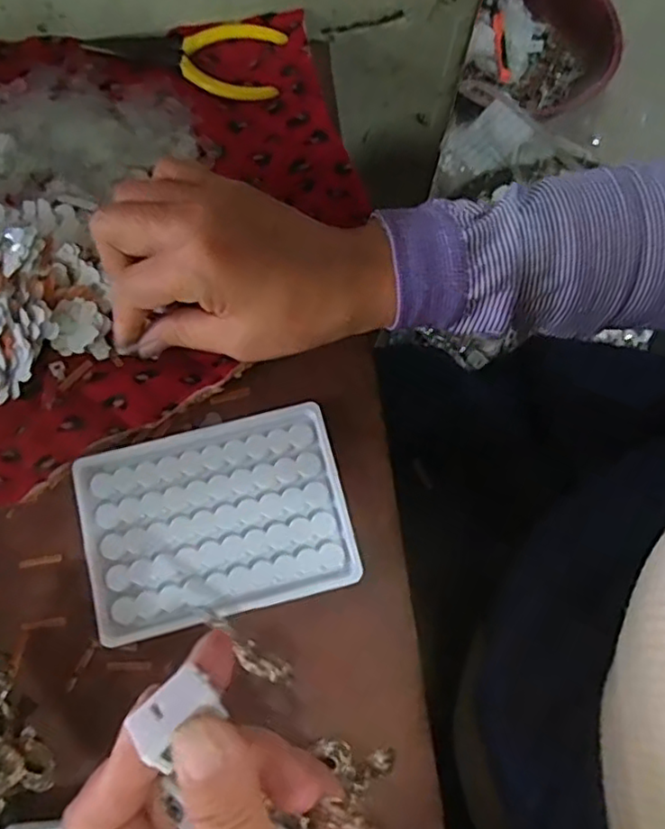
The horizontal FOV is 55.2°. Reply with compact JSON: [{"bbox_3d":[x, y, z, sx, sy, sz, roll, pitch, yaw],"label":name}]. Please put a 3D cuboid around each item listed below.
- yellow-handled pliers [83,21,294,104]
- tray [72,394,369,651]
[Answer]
[{"bbox_3d":[-0.090,-0.224,0.393,0.119,0.008,0.048,11,77,1],"label":"yellow-handled pliers"},{"bbox_3d":[-0.060,0.052,0.324,0.131,0.006,0.097,-13,77,-5],"label":"tray"}]

